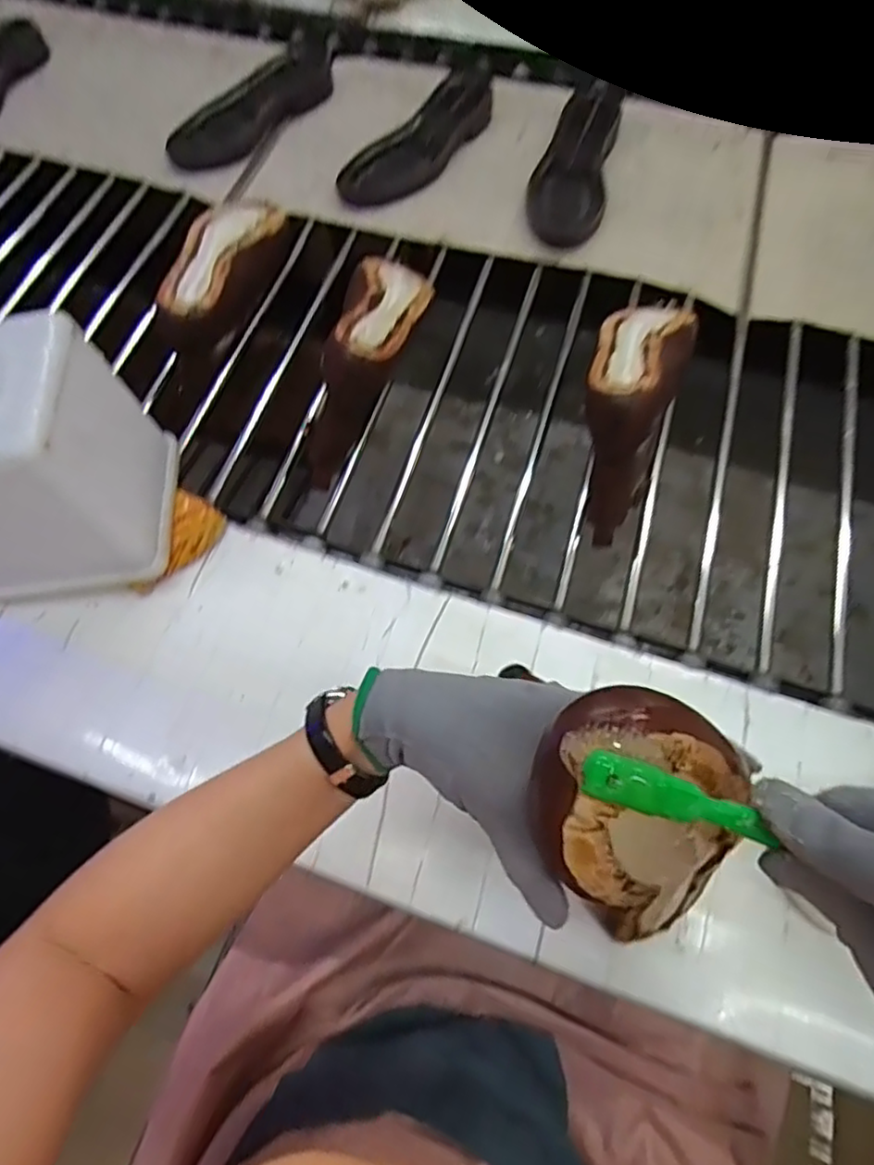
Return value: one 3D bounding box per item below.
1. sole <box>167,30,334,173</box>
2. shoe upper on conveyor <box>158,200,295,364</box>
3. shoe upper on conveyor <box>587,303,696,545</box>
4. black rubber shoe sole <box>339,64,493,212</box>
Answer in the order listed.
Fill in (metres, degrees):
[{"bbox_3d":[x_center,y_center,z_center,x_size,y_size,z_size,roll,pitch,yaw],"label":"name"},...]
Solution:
[{"bbox_3d":[-0.254,-0.682,0.935,0.105,0.037,0.298,37,71,18],"label":"sole"},{"bbox_3d":[-0.239,-0.344,0.736,0.079,0.102,0.224,11,65,7],"label":"shoe upper on conveyor"},{"bbox_3d":[0.177,-0.167,0.607,0.079,0.127,0.235,19,66,11],"label":"shoe upper on conveyor"},{"bbox_3d":[-0.012,-0.588,0.863,0.085,0.048,0.292,38,71,18],"label":"black rubber shoe sole"}]

